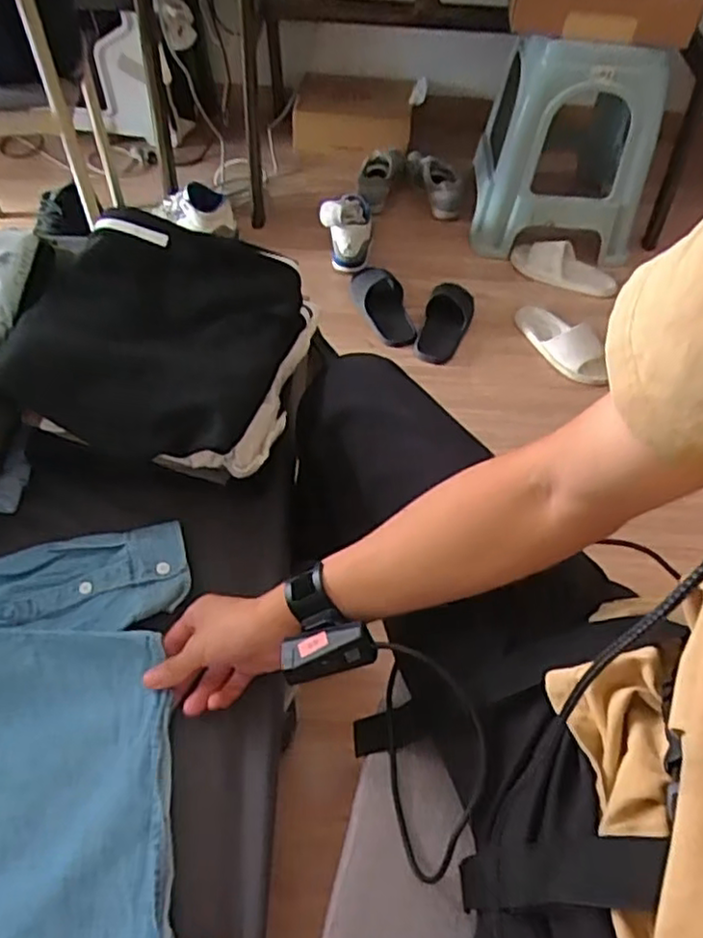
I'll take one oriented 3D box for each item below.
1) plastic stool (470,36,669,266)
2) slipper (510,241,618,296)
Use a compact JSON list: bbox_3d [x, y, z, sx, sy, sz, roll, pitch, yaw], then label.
[{"bbox_3d":[0.518,-0.783,1.565,0.387,0.469,0.313,7,54,2],"label":"plastic stool"},{"bbox_3d":[0.515,-0.491,1.605,0.258,0.069,0.090,21,55,12],"label":"slipper"}]

